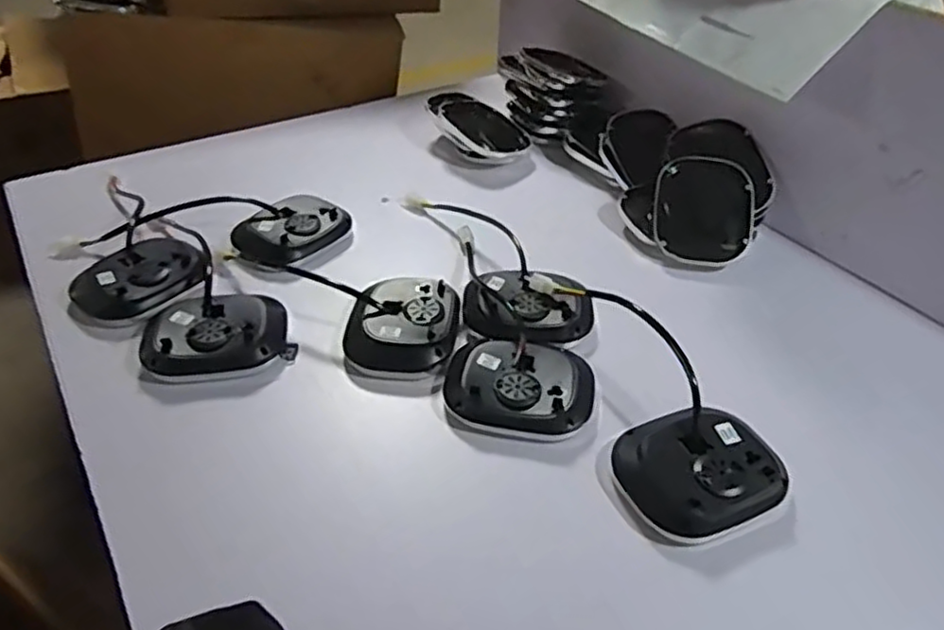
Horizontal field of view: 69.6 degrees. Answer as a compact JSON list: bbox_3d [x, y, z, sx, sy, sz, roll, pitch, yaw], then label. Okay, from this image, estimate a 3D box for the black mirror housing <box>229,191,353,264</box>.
[{"bbox_3d":[-0.228,-0.105,0.849,0.104,0.037,0.129,26,45,26],"label":"black mirror housing"}]

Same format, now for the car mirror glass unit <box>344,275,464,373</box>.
[{"bbox_3d":[-0.073,0.011,0.724,0.114,0.036,0.128,8,40,7],"label":"car mirror glass unit"}]

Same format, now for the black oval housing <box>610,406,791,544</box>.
[{"bbox_3d":[0.194,0.130,0.585,0.125,0.031,0.112,-15,42,-20],"label":"black oval housing"}]

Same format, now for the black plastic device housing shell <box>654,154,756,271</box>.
[{"bbox_3d":[0.291,-0.131,0.851,0.114,0.009,0.146,7,79,12],"label":"black plastic device housing shell"}]

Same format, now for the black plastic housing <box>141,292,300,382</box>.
[{"bbox_3d":[-0.264,0.022,0.706,0.147,0.044,0.115,-15,42,-19],"label":"black plastic housing"}]

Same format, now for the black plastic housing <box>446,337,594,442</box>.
[{"bbox_3d":[0.047,0.068,0.661,0.144,0.031,0.106,5,40,4],"label":"black plastic housing"}]

